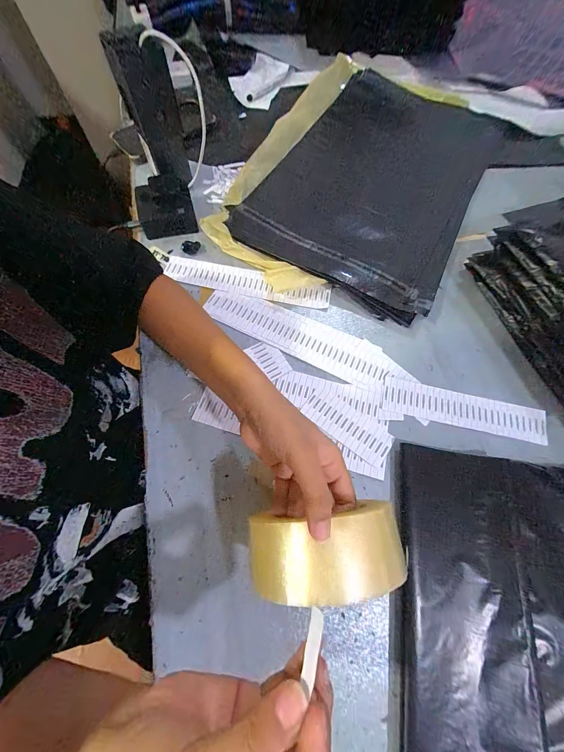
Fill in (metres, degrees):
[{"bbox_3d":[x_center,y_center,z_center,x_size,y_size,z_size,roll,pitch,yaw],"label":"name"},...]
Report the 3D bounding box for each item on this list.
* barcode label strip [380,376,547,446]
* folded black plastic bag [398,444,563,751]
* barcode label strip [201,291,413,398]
[{"bbox_3d":[0.225,0.042,0.343,0.200,0.004,0.044,13,71,2],"label":"barcode label strip"},{"bbox_3d":[0.220,0.222,0.266,0.207,0.025,0.276,10,71,1],"label":"folded black plastic bag"},{"bbox_3d":[0.027,-0.053,0.366,0.271,0.005,0.059,25,72,7],"label":"barcode label strip"}]

